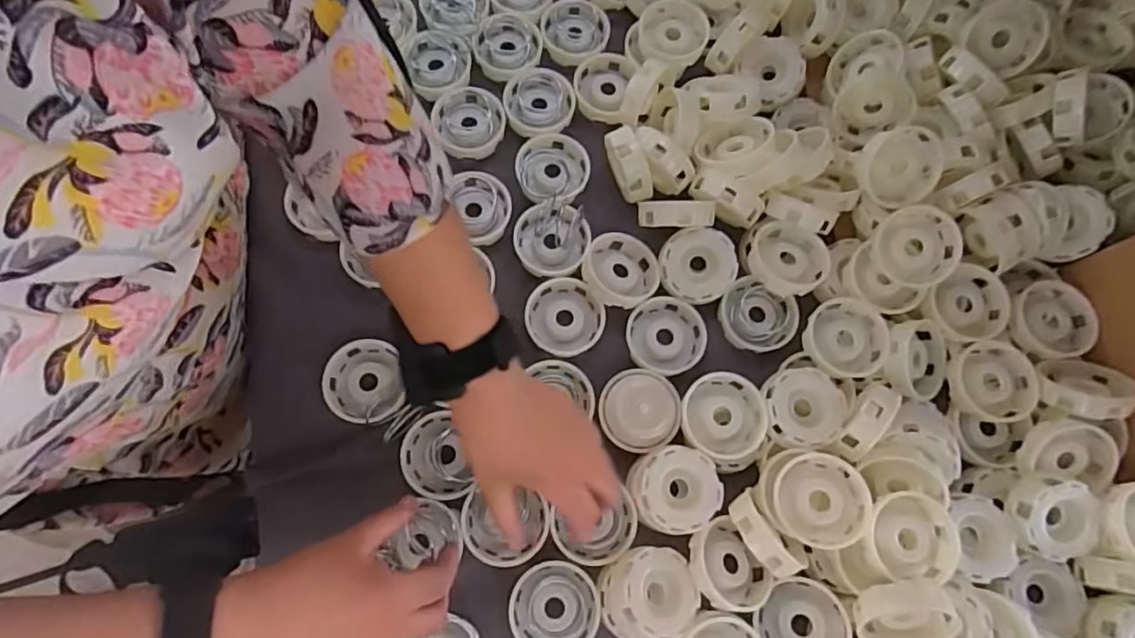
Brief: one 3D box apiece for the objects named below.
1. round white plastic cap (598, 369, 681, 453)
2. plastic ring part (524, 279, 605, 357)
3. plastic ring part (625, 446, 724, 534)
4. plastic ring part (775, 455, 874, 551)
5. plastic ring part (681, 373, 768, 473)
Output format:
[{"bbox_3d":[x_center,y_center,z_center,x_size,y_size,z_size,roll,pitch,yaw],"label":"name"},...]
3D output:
[{"bbox_3d":[0.057,0.071,0.478,0.061,0.021,0.063,0,73,1],"label":"round white plastic cap"},{"bbox_3d":[-0.002,0.000,0.517,0.065,0.024,0.066,0,75,-1],"label":"plastic ring part"},{"bbox_3d":[0.083,0.129,0.457,0.066,0.025,0.061,0,75,-1],"label":"plastic ring part"},{"bbox_3d":[0.186,0.135,0.448,0.065,0.031,0.064,11,75,1],"label":"plastic ring part"},{"bbox_3d":[0.123,0.081,0.476,0.062,0.021,0.072,7,75,0],"label":"plastic ring part"}]

